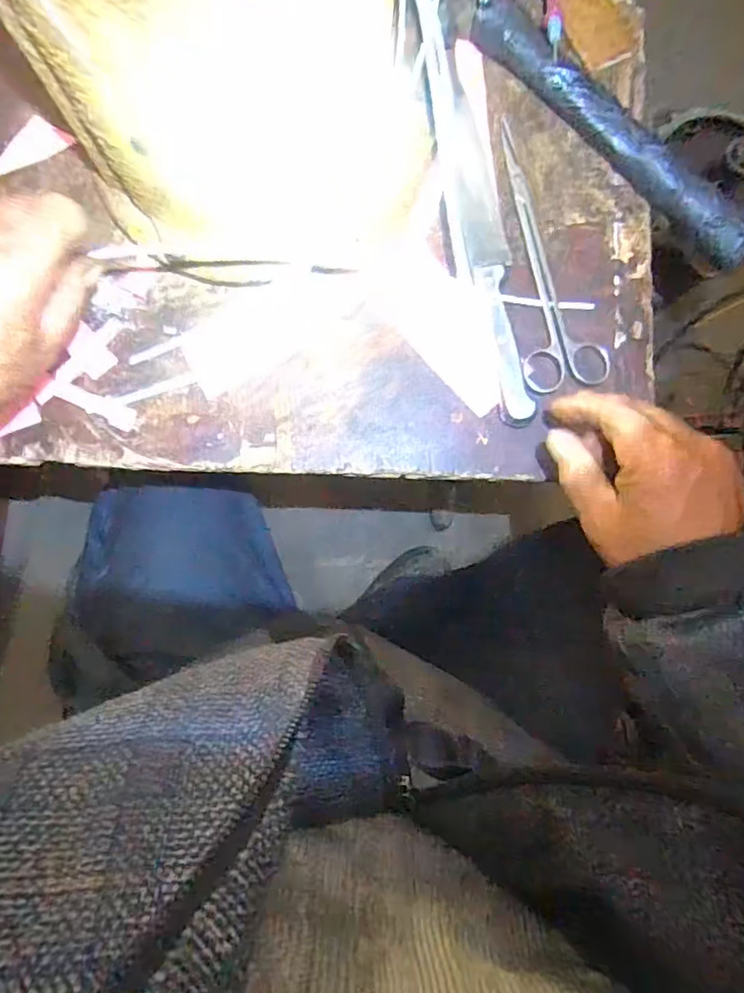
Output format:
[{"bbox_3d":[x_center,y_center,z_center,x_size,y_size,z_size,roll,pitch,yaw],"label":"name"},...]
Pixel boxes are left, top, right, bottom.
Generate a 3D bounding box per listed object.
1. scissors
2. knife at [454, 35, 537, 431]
[{"bbox_3d":[0.131,-0.179,0.429,0.060,0.017,0.207,-5,86,-3],"label":"scissors"},{"bbox_3d":[0.085,-0.196,0.424,0.029,0.020,0.286,-6,86,-3],"label":"knife"}]

